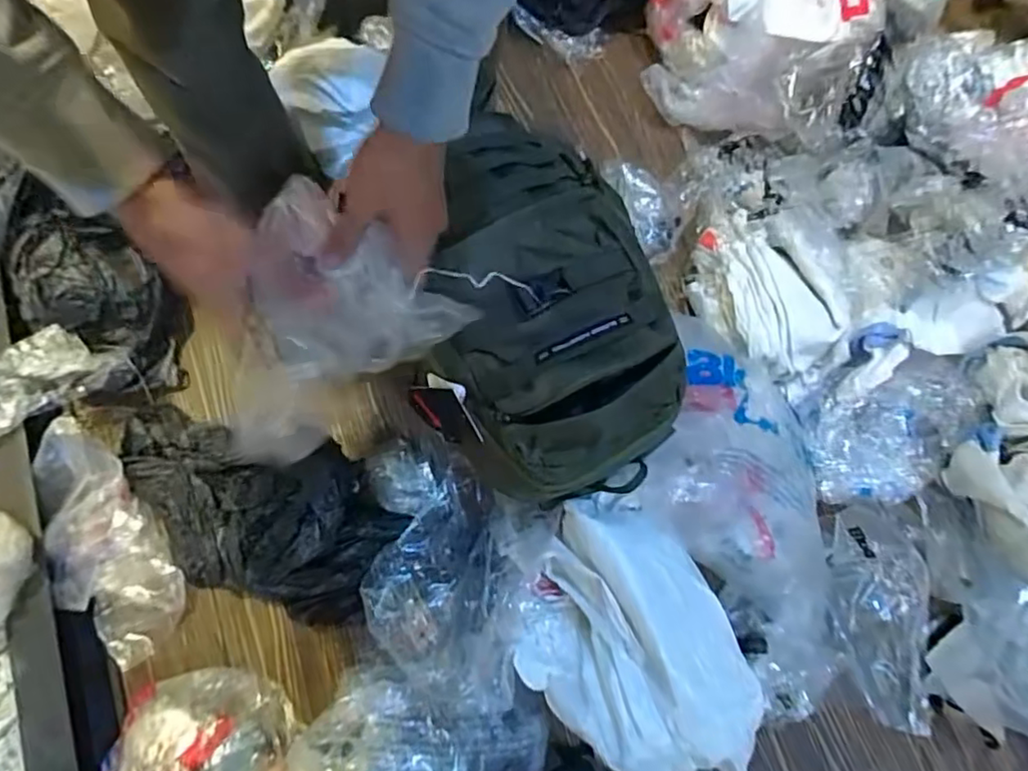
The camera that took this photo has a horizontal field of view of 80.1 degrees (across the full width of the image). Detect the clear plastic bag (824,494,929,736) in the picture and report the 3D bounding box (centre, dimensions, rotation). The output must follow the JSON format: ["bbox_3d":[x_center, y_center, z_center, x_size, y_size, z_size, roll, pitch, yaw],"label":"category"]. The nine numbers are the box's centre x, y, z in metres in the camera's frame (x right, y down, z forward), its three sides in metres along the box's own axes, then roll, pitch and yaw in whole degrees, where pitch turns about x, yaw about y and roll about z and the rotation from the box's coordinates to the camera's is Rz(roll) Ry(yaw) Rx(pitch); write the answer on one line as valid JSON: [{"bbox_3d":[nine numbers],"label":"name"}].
[{"bbox_3d":[0.444,0.272,0.744,0.127,0.049,0.262,5,73,-1],"label":"clear plastic bag"}]

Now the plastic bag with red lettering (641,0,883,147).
[{"bbox_3d":[0.355,-0.526,0.890,0.301,0.191,0.383,12,73,2],"label":"plastic bag with red lettering"}]

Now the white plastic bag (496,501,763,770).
[{"bbox_3d":[0.116,0.268,0.639,0.213,0.077,0.298,-24,75,-9],"label":"white plastic bag"}]

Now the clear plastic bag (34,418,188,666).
[{"bbox_3d":[-0.475,0.181,0.718,0.099,0.081,0.292,-19,98,-8],"label":"clear plastic bag"}]

